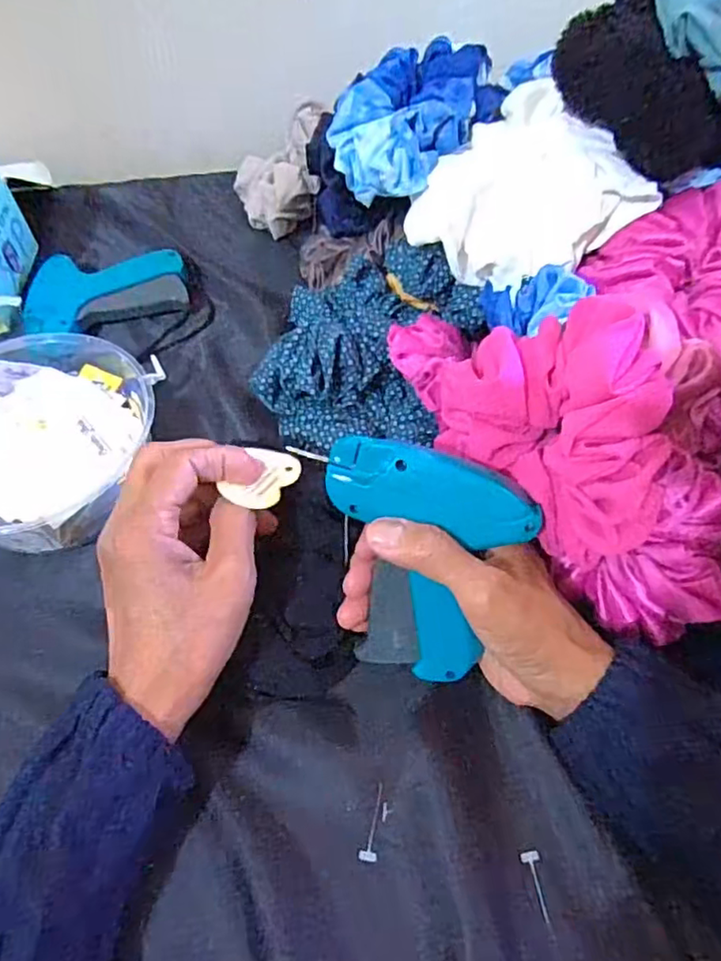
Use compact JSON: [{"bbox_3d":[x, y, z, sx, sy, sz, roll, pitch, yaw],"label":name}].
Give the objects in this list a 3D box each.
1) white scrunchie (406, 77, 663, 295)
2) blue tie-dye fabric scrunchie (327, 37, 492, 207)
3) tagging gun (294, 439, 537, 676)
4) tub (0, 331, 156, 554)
[{"bbox_3d":[0.097,-0.175,0.378,0.121,0.034,0.120,-43,69,15],"label":"white scrunchie"},{"bbox_3d":[0.031,-0.236,0.416,0.103,0.069,0.093,3,57,1],"label":"blue tie-dye fabric scrunchie"},{"bbox_3d":[0.027,0.040,0.310,0.104,0.119,0.025,9,27,12],"label":"tagging gun"},{"bbox_3d":[-0.198,-0.030,0.384,0.135,0.048,0.152,12,57,7],"label":"tub"}]

